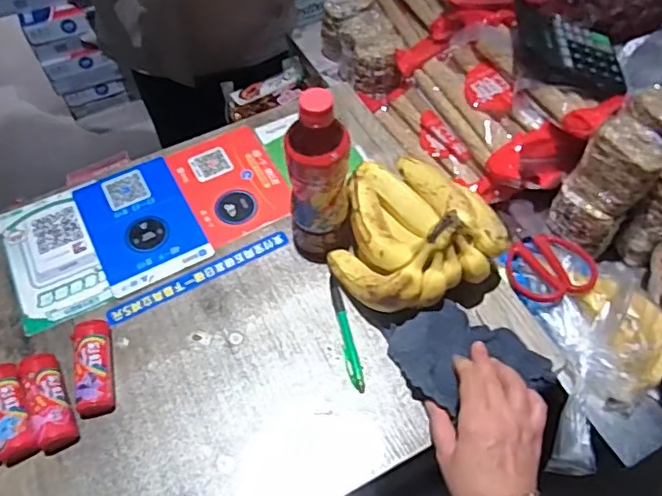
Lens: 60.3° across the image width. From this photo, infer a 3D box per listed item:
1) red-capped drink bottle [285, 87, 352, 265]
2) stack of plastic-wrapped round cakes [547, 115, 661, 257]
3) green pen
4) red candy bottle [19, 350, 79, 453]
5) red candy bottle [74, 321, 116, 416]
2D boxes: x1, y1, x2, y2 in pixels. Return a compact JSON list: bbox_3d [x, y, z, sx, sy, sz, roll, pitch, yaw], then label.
[{"bbox_3d":[-0.011,-0.069,0.582,0.062,0.221,0.058,1,58,0],"label":"red-capped drink bottle"},{"bbox_3d":[0.317,-0.079,0.651,0.077,0.140,0.084,25,61,14],"label":"stack of plastic-wrapped round cakes"},{"bbox_3d":[0.015,0.089,0.611,0.015,0.014,0.131,-11,59,-7],"label":"green pen"},{"bbox_3d":[-0.278,0.146,0.561,0.031,0.032,0.102,-22,61,-13],"label":"red candy bottle"},{"bbox_3d":[-0.240,0.119,0.577,0.031,0.026,0.101,-11,59,-7],"label":"red candy bottle"}]

